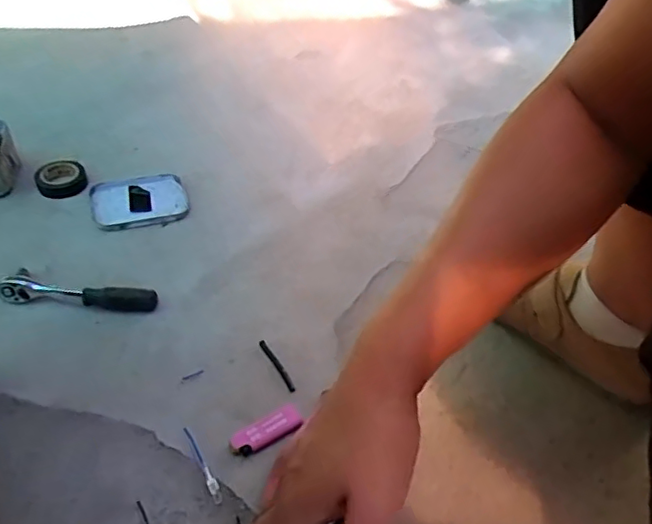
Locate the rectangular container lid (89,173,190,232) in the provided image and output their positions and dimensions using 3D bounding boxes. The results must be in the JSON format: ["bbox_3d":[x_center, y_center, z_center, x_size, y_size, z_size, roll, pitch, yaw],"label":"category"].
[{"bbox_3d":[-0.216,-0.071,0.692,0.106,0.013,0.083,-11,48,-18],"label":"rectangular container lid"}]

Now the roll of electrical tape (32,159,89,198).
[{"bbox_3d":[-0.313,-0.100,0.703,0.056,0.020,0.051,-13,49,-19],"label":"roll of electrical tape"}]

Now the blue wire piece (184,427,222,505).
[{"bbox_3d":[-0.100,0.165,0.487,0.008,0.004,0.071,-19,51,-24],"label":"blue wire piece"}]

